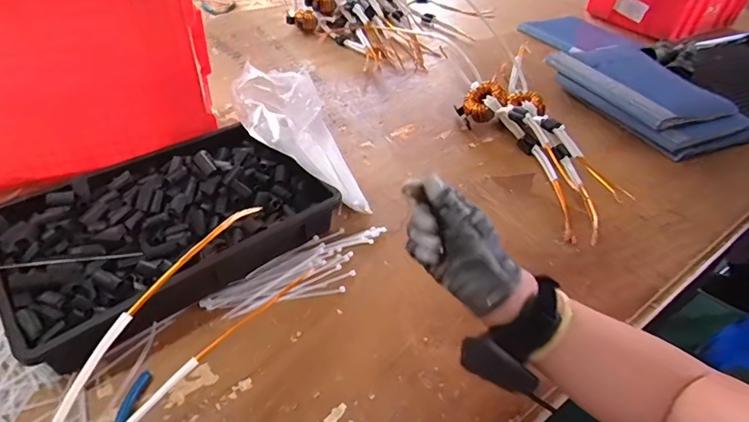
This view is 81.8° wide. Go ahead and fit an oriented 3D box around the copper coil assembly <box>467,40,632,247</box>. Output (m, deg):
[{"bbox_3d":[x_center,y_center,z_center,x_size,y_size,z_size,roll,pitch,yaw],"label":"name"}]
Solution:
[{"bbox_3d":[0.285,-0.121,0.750,0.144,0.080,0.411,-9,44,-15],"label":"copper coil assembly"}]

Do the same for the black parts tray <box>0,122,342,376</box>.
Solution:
[{"bbox_3d":[-0.260,0.017,0.557,0.361,0.067,0.248,-29,52,-32],"label":"black parts tray"}]

